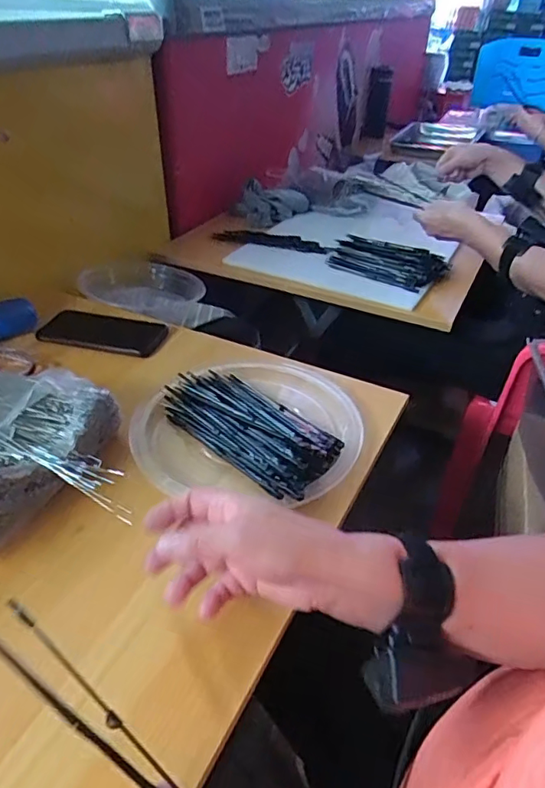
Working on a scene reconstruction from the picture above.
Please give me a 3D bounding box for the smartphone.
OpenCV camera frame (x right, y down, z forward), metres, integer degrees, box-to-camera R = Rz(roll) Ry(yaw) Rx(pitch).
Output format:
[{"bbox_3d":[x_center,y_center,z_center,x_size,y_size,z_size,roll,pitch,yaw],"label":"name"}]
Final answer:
[{"bbox_3d":[-0.232,-0.086,0.722,0.163,0.009,0.090,8,37,9],"label":"smartphone"}]

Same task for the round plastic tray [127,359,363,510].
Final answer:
[{"bbox_3d":[-0.025,0.021,0.559,0.227,0.036,0.217,1,37,0],"label":"round plastic tray"}]

